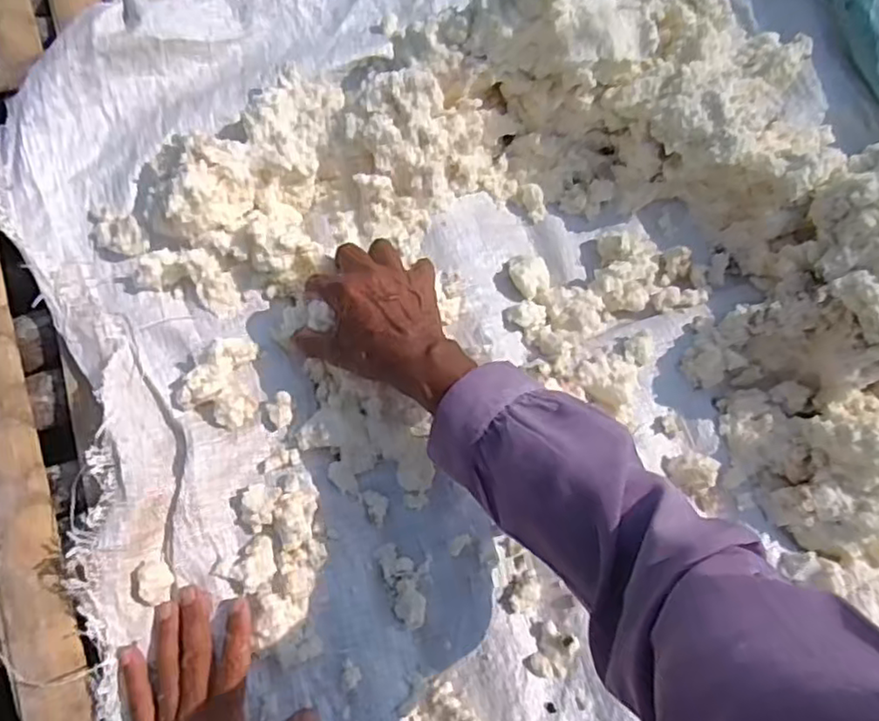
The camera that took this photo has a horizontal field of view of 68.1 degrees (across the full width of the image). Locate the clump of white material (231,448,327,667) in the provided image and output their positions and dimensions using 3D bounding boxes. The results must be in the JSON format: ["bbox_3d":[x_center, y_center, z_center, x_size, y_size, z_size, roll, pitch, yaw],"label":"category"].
[{"bbox_3d":[-0.124,0.148,0.510,0.063,0.019,0.156,0,68,-4],"label":"clump of white material"}]

